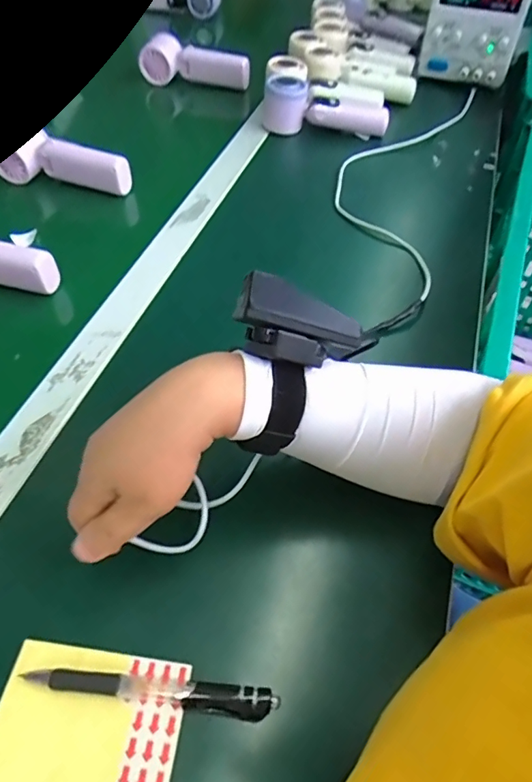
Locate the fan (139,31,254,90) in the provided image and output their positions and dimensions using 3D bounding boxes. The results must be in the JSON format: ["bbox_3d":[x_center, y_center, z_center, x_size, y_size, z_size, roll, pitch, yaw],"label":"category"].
[{"bbox_3d":[-0.110,-0.506,0.773,0.165,0.051,0.062,23,55,16],"label":"fan"}]

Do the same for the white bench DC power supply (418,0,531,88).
[{"bbox_3d":[0.330,-0.589,0.769,0.138,0.170,0.141,18,54,13],"label":"white bench DC power supply"}]

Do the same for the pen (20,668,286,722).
[{"bbox_3d":[-0.063,0.166,0.274,0.138,0.011,0.015,3,50,4],"label":"pen"}]

